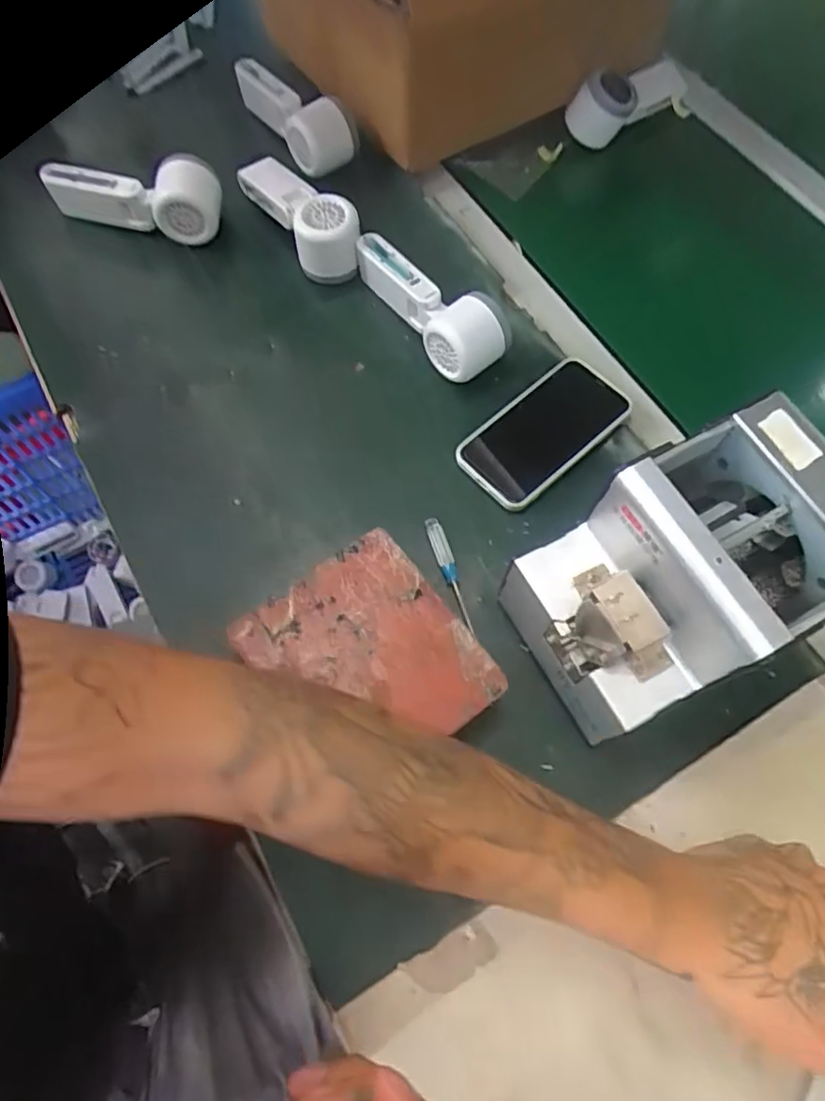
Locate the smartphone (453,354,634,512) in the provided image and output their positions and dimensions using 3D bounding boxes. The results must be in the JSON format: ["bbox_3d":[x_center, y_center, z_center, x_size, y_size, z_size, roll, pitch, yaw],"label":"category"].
[{"bbox_3d":[0.108,-0.098,0.526,0.141,0.010,0.073,-42,72,-12],"label":"smartphone"}]

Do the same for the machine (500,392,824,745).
[{"bbox_3d":[0.166,0.023,0.405,0.162,0.152,0.118,-23,68,-13],"label":"machine"}]

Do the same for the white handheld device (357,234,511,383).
[{"bbox_3d":[0.016,-0.216,0.558,0.060,0.051,0.155,-32,71,-16],"label":"white handheld device"}]

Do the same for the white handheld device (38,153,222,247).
[{"bbox_3d":[-0.266,-0.335,0.614,0.192,0.064,0.056,8,63,2],"label":"white handheld device"}]

